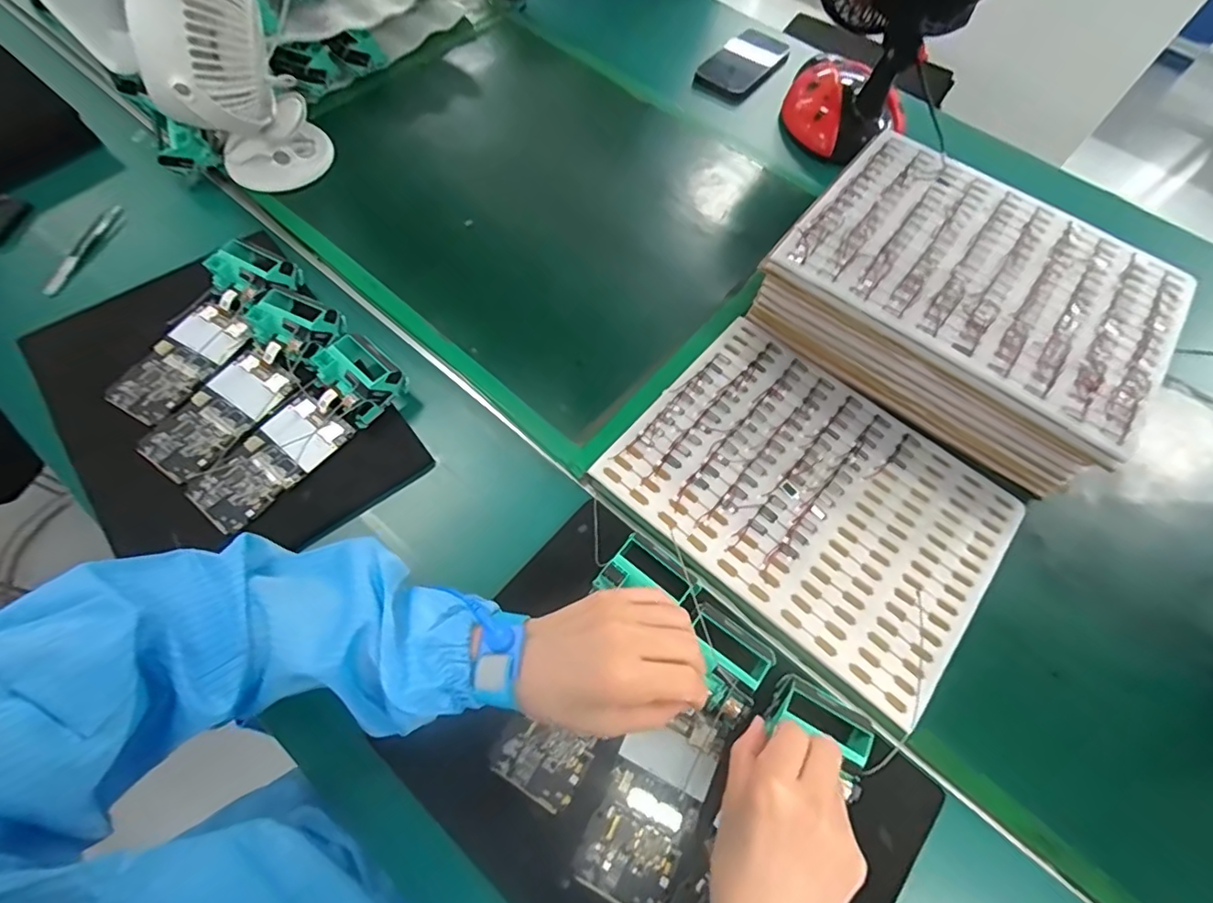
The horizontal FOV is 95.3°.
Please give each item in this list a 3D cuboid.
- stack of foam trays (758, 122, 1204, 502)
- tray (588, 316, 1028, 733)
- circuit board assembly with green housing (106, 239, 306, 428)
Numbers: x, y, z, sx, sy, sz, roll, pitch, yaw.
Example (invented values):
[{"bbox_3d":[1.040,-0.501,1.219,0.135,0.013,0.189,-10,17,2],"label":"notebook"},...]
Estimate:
[{"bbox_3d":[0.345,-0.147,0.543,0.322,0.096,0.235,37,69,13],"label":"stack of foam trays"},{"bbox_3d":[0.184,0.036,0.500,0.319,0.018,0.238,38,68,15],"label":"tray"},{"bbox_3d":[-0.397,-0.126,0.540,0.081,0.037,0.206,27,65,10],"label":"circuit board assembly with green housing"}]

